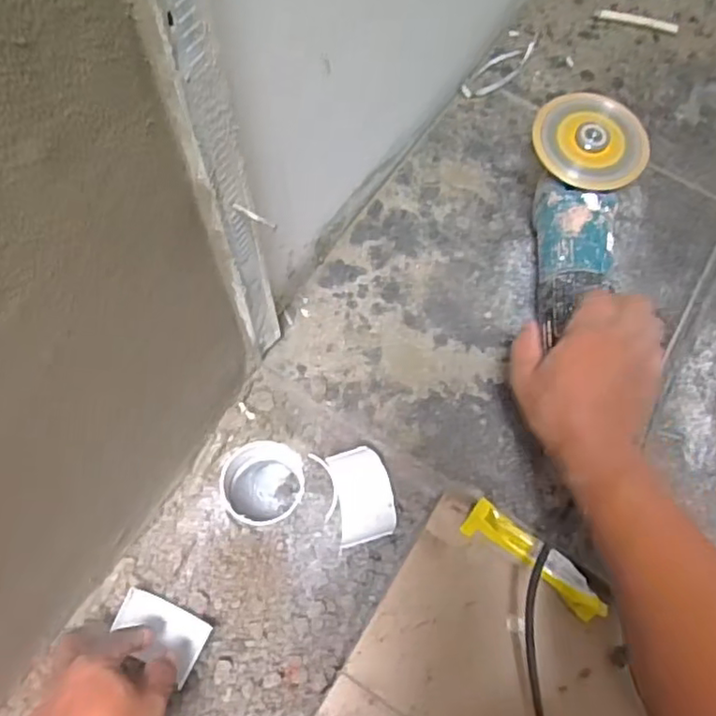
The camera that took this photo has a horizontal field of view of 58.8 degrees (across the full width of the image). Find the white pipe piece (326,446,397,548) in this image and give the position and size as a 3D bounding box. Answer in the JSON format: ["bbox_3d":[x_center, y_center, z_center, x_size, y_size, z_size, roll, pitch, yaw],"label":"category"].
[{"bbox_3d":[0.005,0.121,0.561,0.050,0.034,0.080,-9,70,-6],"label":"white pipe piece"}]

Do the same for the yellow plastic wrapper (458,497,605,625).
[{"bbox_3d":[0.140,0.158,0.496,0.119,0.031,0.026,37,72,11],"label":"yellow plastic wrapper"}]

